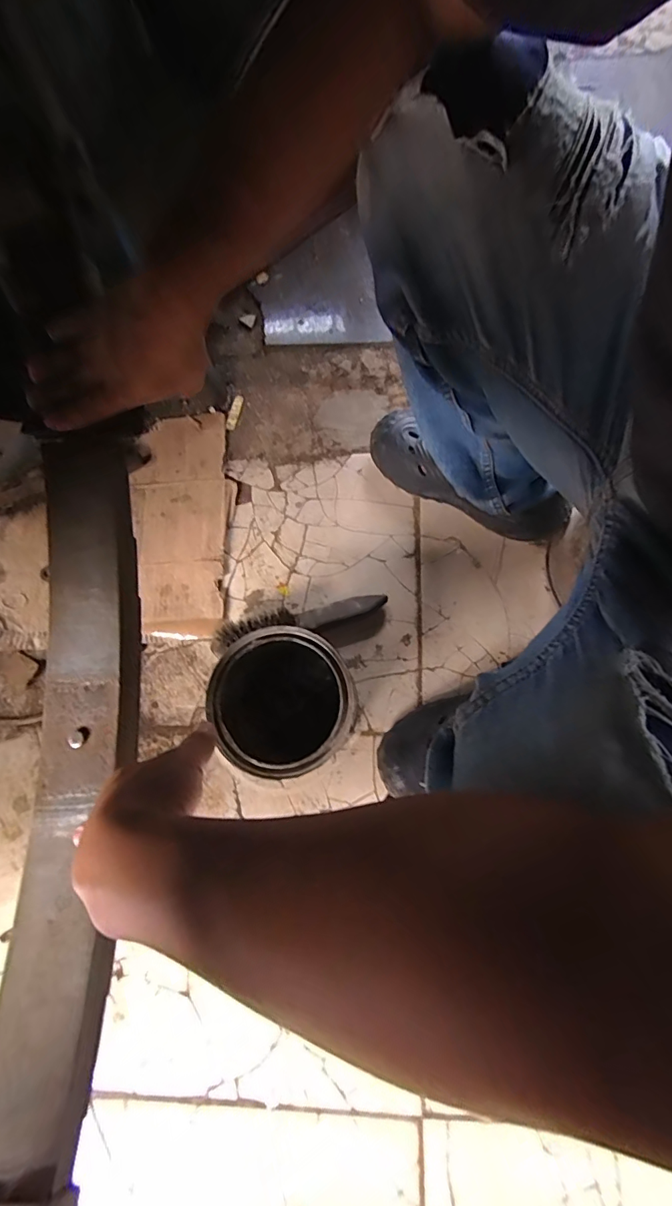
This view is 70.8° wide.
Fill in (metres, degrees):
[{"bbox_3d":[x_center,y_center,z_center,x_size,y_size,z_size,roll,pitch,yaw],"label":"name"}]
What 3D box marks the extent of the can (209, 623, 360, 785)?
[{"bbox_3d":[-0.056,0.117,0.556,0.147,0.162,0.146,0,76,2],"label":"can"}]

